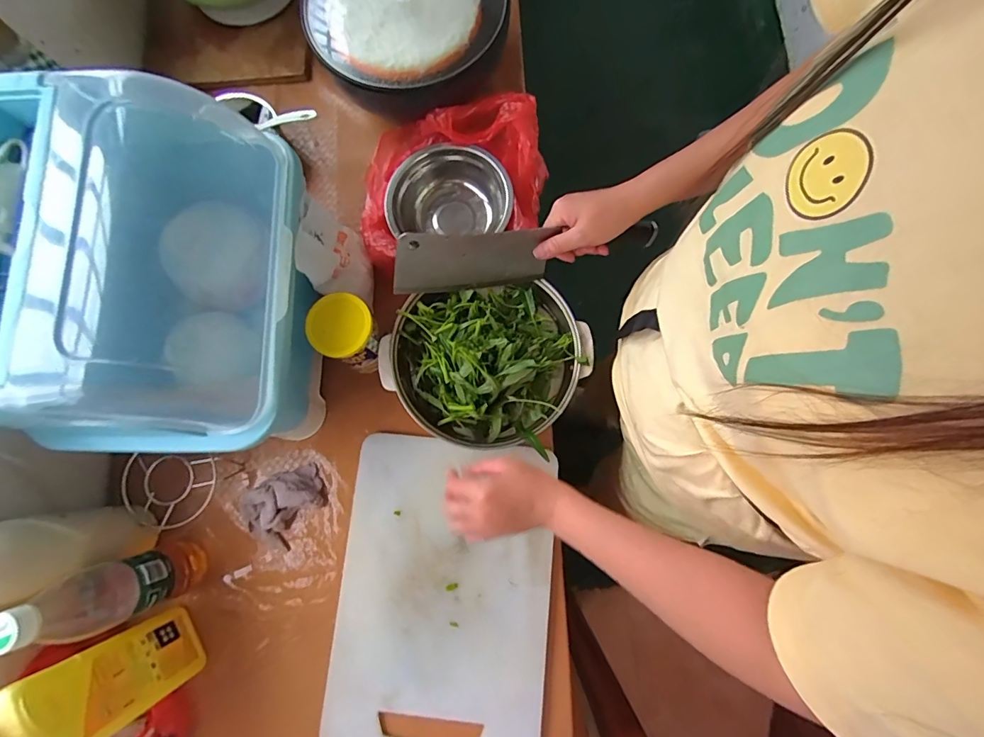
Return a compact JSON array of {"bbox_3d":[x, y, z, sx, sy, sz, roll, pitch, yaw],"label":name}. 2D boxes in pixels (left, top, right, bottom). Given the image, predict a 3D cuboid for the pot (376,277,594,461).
[{"bbox_3d":[-0.007,-0.008,0.587,0.262,0.093,0.220,-5,80,0],"label":"pot"}]

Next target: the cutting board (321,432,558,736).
[{"bbox_3d":[-0.059,0.281,0.568,0.260,0.017,0.371,5,80,2],"label":"cutting board"}]

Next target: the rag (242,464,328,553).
[{"bbox_3d":[-0.273,0.181,0.591,0.113,0.036,0.091,-36,81,-5],"label":"rag"}]

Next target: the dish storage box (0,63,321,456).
[{"bbox_3d":[-0.372,-0.085,0.483,0.314,0.266,0.338,-4,80,1],"label":"dish storage box"}]

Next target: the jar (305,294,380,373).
[{"bbox_3d":[-0.177,-0.042,0.576,0.070,0.117,0.072,0,80,1],"label":"jar"}]

